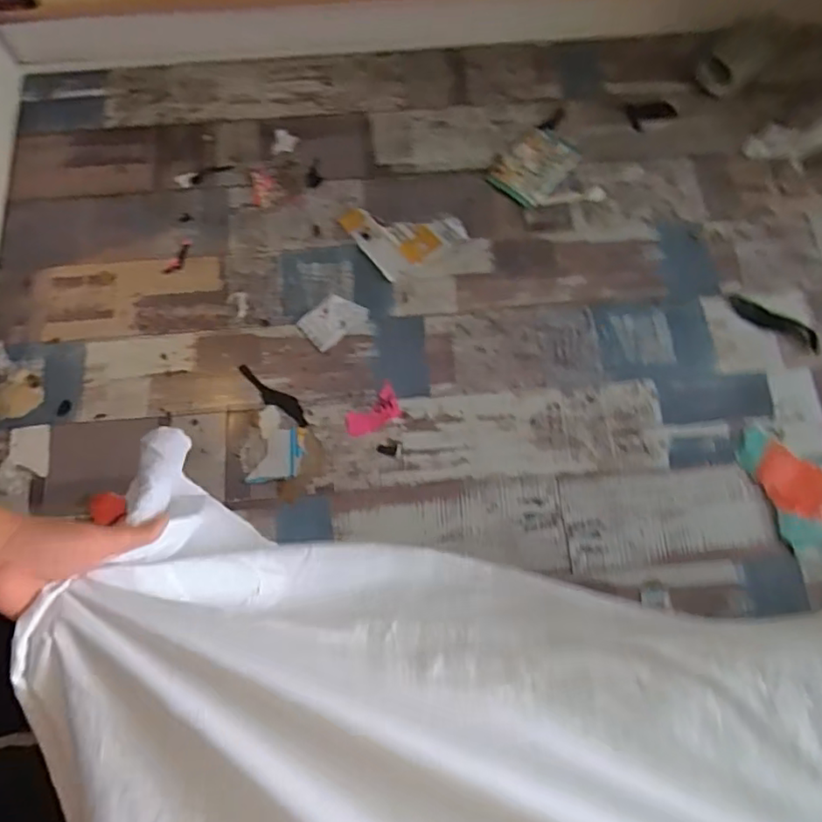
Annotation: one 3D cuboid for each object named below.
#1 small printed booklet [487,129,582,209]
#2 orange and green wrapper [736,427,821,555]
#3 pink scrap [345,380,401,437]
[{"bbox_3d":[0.258,-0.517,1.237,0.126,0.026,0.172,43,77,13],"label":"small printed booklet"},{"bbox_3d":[0.667,0.140,1.006,0.137,0.019,0.244,-19,73,-6],"label":"orange and green wrapper"},{"bbox_3d":[-0.072,0.003,1.080,0.108,0.010,0.063,-30,74,-9],"label":"pink scrap"}]

